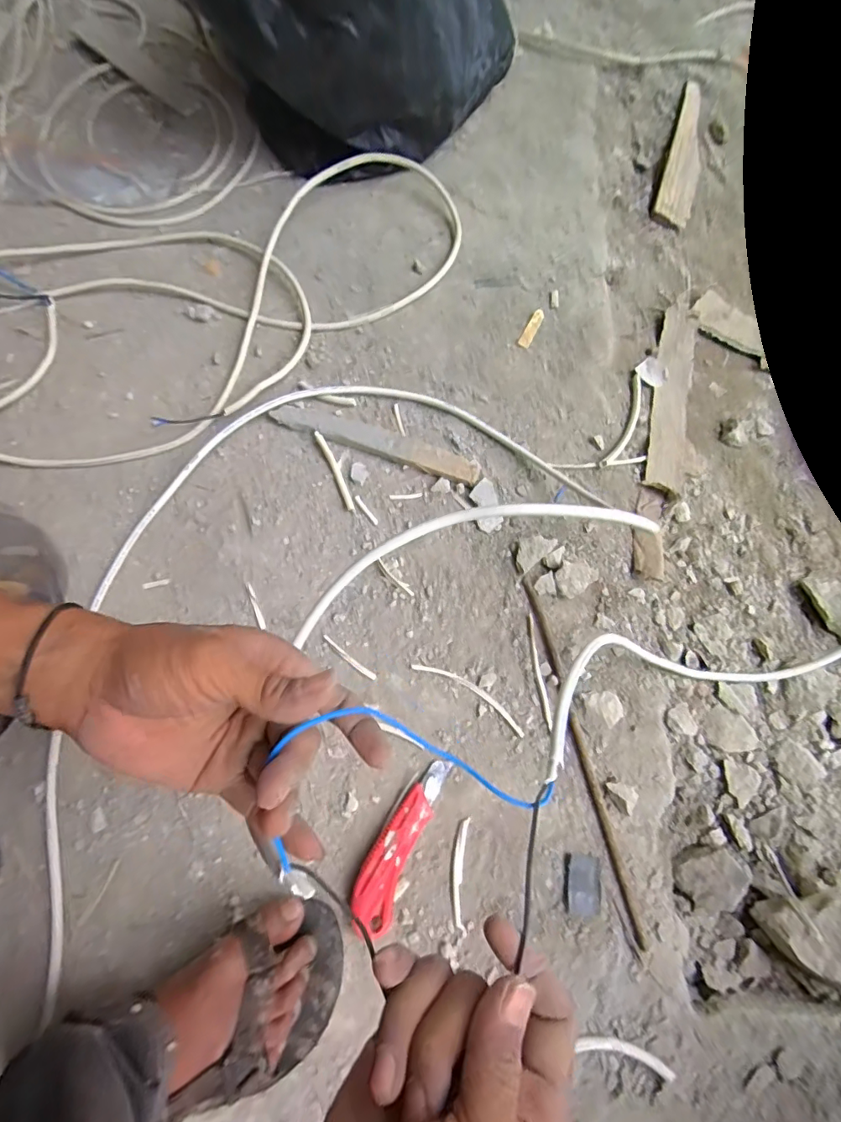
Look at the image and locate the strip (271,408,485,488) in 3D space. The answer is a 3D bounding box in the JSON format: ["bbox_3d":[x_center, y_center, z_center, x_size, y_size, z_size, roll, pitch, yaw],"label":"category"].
[{"bbox_3d":[-0.053,-0.144,0.597,0.252,0.018,0.034,20,73,6],"label":"strip"}]

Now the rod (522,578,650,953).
[{"bbox_3d":[0.164,0.188,0.504,0.013,0.008,0.355,-13,73,-5],"label":"rod"}]

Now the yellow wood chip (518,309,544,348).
[{"bbox_3d":[0.147,-0.307,0.658,0.016,0.006,0.062,26,74,7],"label":"yellow wood chip"}]

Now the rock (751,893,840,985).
[{"bbox_3d":[0.388,0.351,0.463,0.107,0.056,0.073,14,73,4],"label":"rock"}]

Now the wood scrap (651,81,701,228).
[{"bbox_3d":[0.418,-0.648,0.781,0.057,0.019,0.306,18,73,5],"label":"wood scrap"}]

